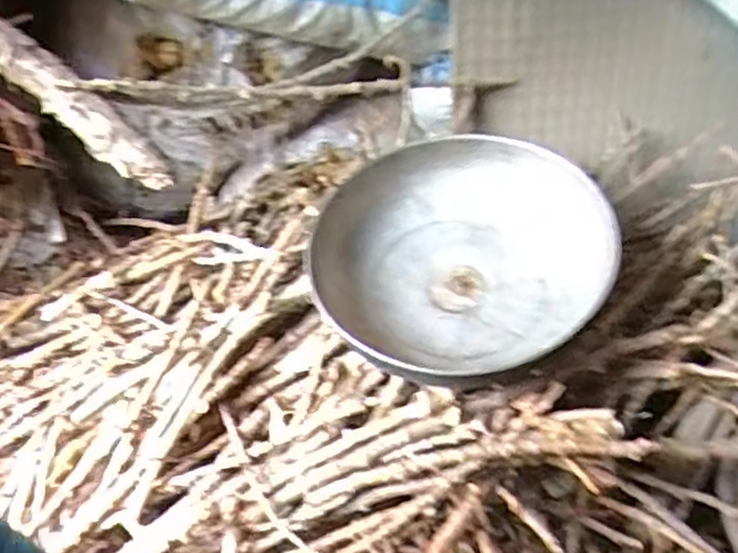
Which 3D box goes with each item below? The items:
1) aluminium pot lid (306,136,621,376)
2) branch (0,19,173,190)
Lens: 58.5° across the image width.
[{"bbox_3d":[0.103,-0.030,0.762,0.331,0.089,0.302,-5,58,8],"label":"aluminium pot lid"},{"bbox_3d":[-0.381,-0.216,0.664,0.418,0.093,0.056,34,41,-4],"label":"branch"}]

